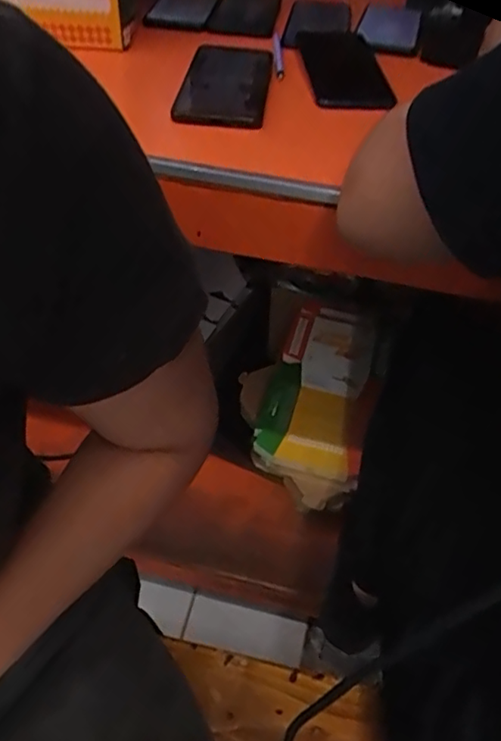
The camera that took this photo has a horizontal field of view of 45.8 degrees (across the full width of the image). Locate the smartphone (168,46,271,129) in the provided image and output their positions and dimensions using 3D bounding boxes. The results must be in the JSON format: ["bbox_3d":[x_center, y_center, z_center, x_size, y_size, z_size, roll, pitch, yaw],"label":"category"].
[{"bbox_3d":[-0.026,-0.276,0.576,0.086,0.014,0.158,2,52,5],"label":"smartphone"}]

